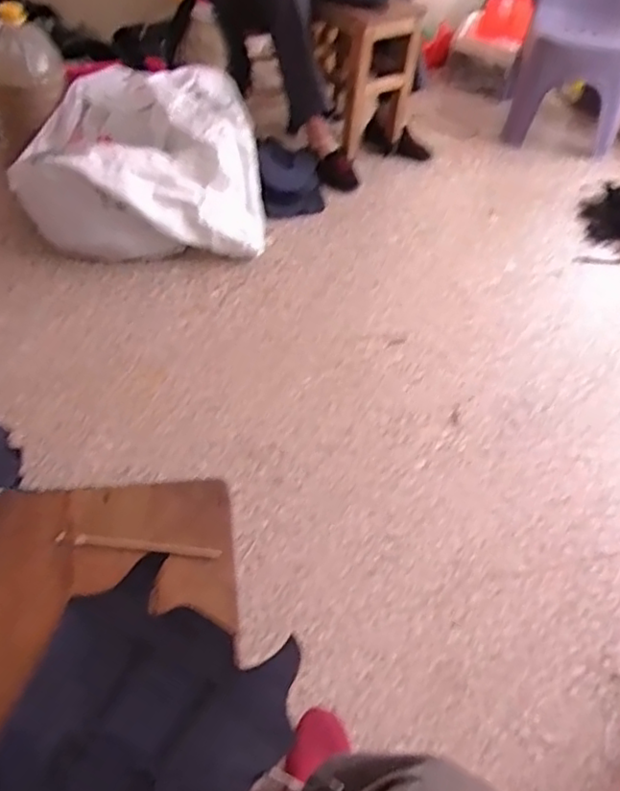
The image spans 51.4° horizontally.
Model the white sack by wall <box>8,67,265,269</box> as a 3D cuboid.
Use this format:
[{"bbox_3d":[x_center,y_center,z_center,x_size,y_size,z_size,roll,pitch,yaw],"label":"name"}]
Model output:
[{"bbox_3d":[-0.397,-0.555,1.538,0.545,0.261,0.436,-4,48,-10],"label":"white sack by wall"}]

